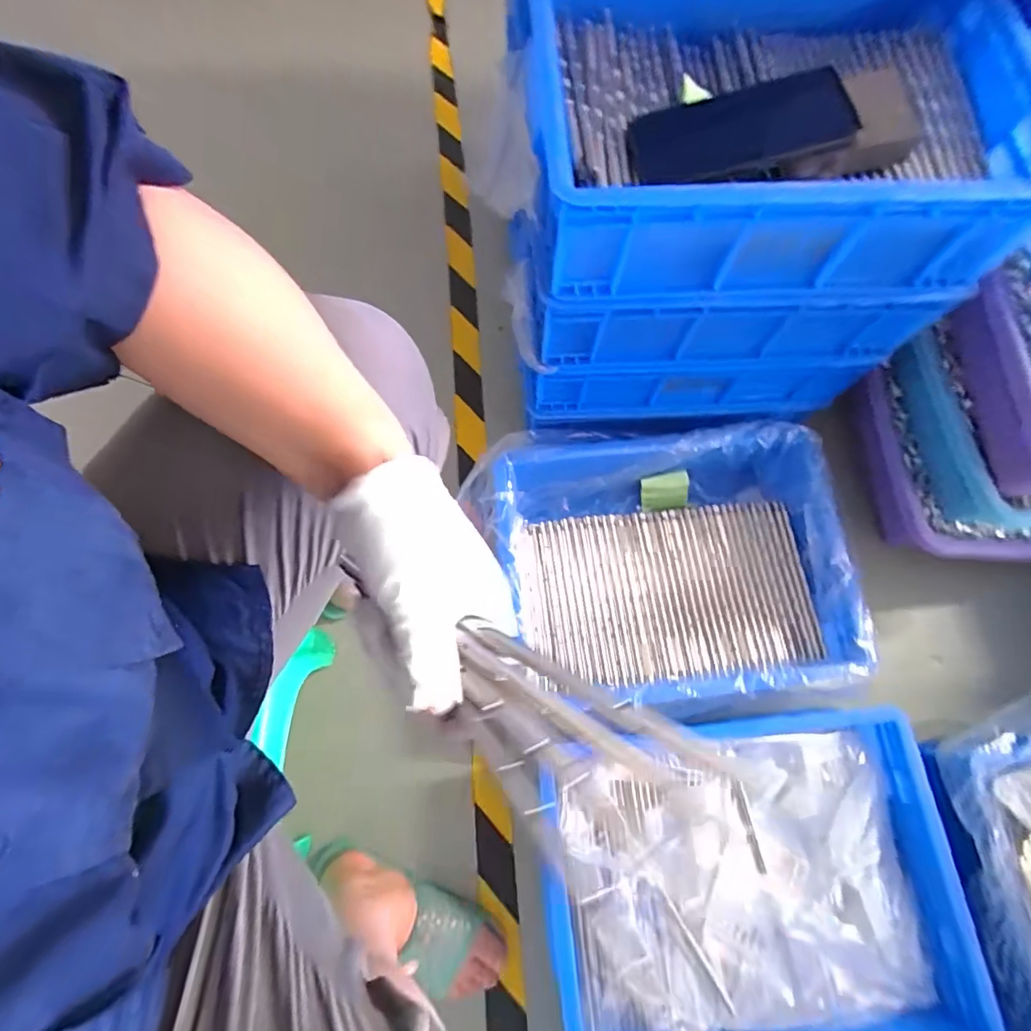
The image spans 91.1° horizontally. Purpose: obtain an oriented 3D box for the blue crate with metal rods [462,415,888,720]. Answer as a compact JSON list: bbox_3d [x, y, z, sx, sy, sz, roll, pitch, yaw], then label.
[{"bbox_3d":[0.187,0.058,0.643,0.420,0.108,0.348,-7,73,-4],"label":"blue crate with metal rods"}]

